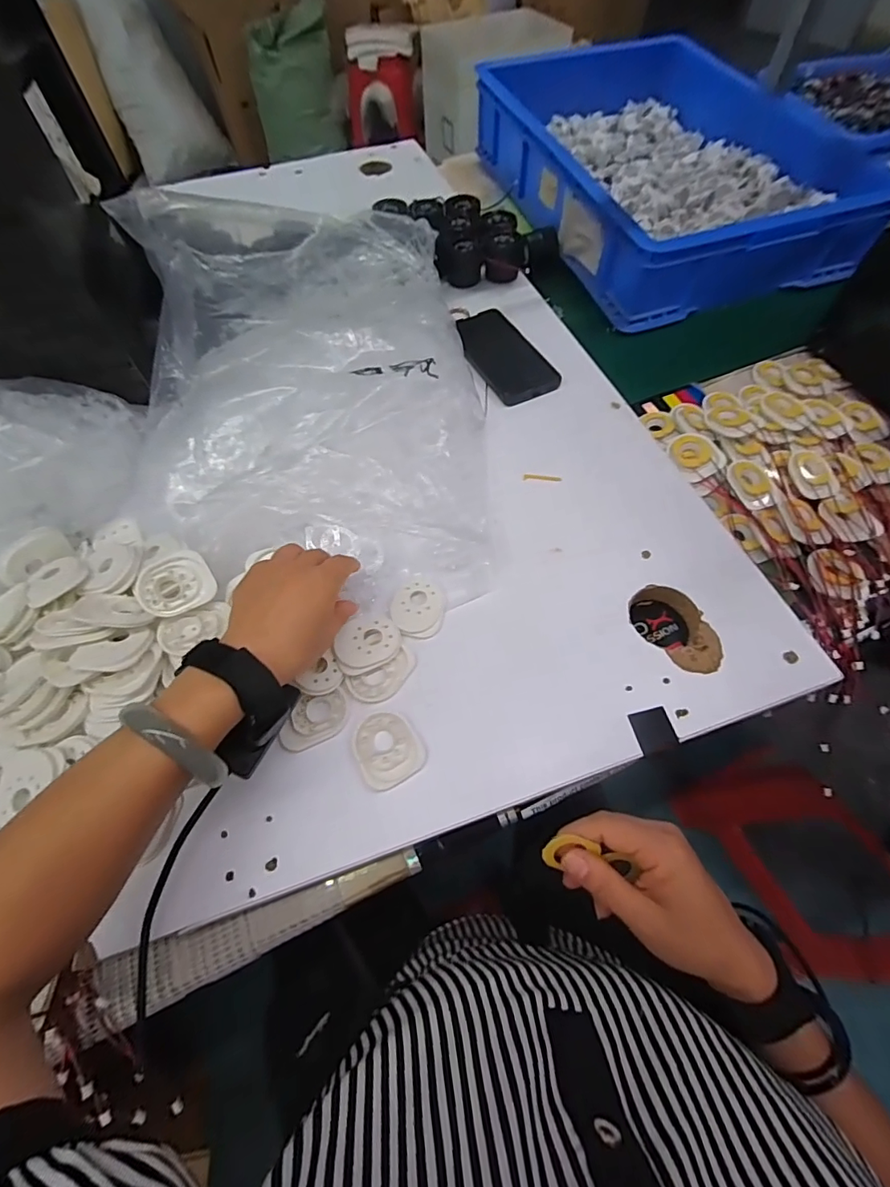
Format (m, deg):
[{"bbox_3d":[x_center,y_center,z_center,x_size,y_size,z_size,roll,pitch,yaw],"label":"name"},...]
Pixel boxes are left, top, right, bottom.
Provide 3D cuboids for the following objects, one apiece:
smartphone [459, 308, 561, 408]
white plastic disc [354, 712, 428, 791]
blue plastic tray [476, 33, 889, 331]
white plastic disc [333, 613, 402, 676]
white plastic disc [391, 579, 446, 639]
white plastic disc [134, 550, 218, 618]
[{"bbox_3d":[0.071,-0.297,0.605,0.077,0.011,0.159,-24,67,-13],"label":"smartphone"},{"bbox_3d":[-0.045,0.120,0.379,0.048,0.004,0.054,-30,68,-15],"label":"white plastic disc"},{"bbox_3d":[0.343,-0.692,0.788,0.417,0.118,0.577,-20,62,-9],"label":"blue plastic tray"},{"bbox_3d":[-0.067,0.040,0.415,0.057,0.008,0.049,-20,67,-17],"label":"white plastic disc"},{"bbox_3d":[-0.023,0.012,0.436,0.047,0.006,0.054,4,64,0],"label":"white plastic disc"},{"bbox_3d":[-0.227,-0.009,0.410,0.058,0.009,0.050,-27,88,-17],"label":"white plastic disc"}]

